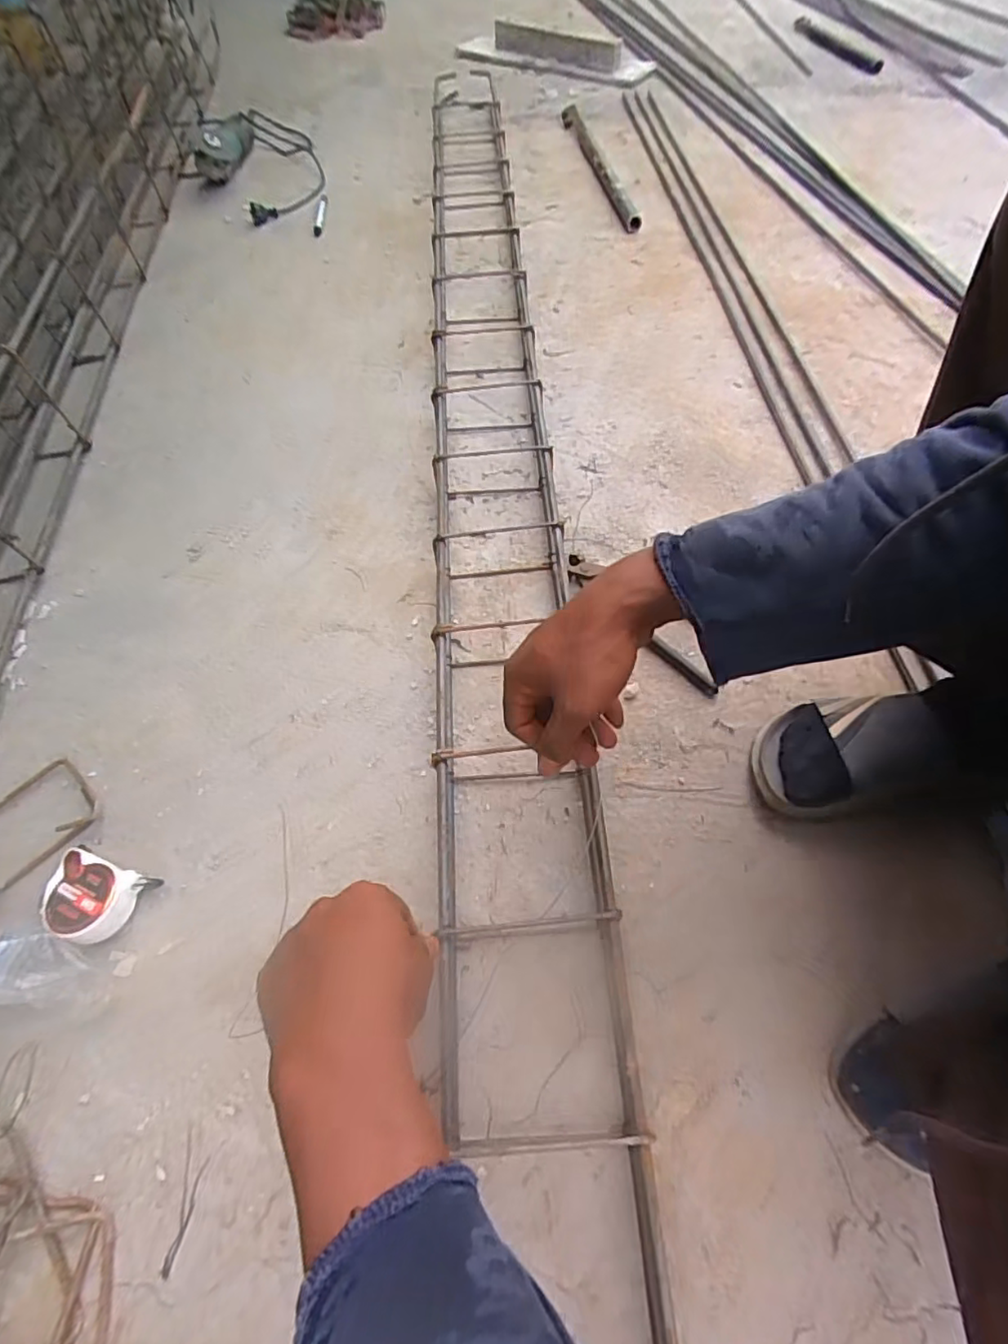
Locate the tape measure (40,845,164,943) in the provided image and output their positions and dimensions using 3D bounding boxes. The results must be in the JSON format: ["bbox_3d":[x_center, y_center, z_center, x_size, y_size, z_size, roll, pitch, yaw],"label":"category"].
[{"bbox_3d":[-0.355,0.196,0.519,0.080,0.034,0.064,16,61,12],"label":"tape measure"}]

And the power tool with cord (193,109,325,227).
[{"bbox_3d":[-0.560,-1.189,1.335,0.264,0.093,0.620,-18,60,-9],"label":"power tool with cord"}]

